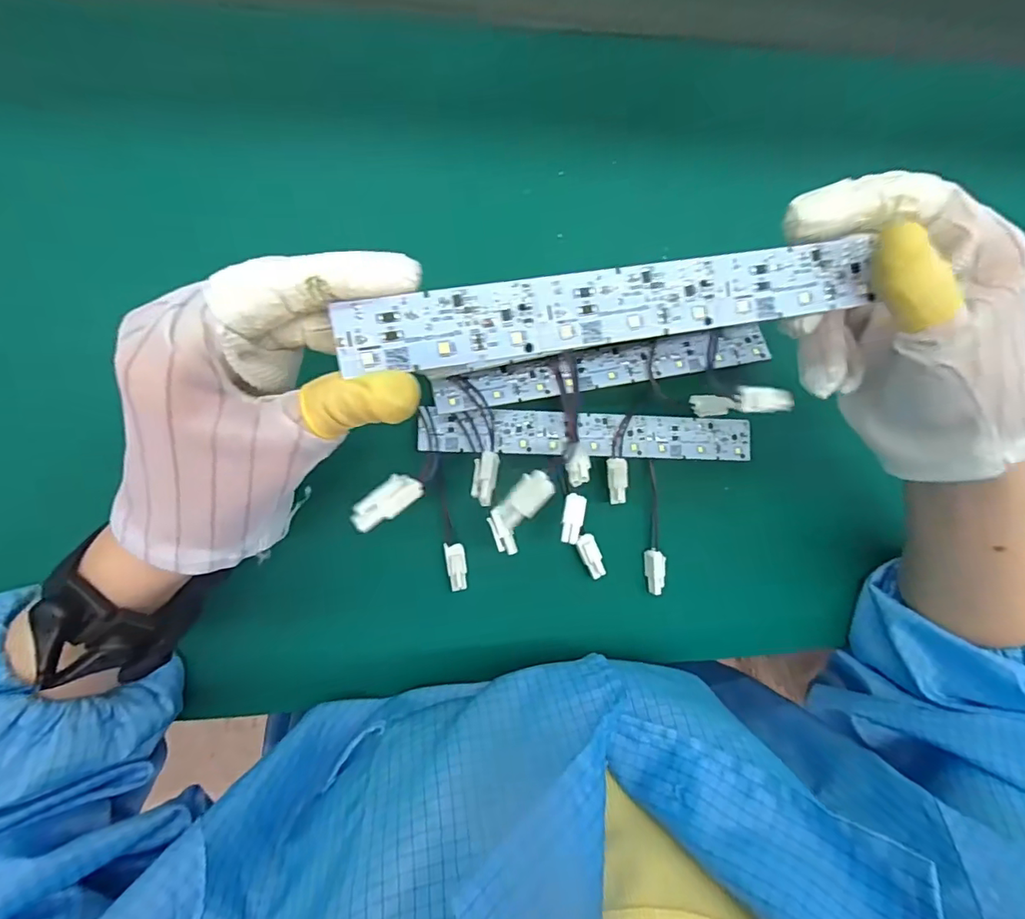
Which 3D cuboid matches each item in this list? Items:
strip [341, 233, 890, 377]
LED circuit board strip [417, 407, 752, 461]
[{"bbox_3d":[0.037,-0.052,0.179,0.182,0.004,0.025,-10,96,-9],"label":"strip"},{"bbox_3d":[0.045,-0.014,0.301,0.191,0.007,0.025,2,94,-9],"label":"LED circuit board strip"}]

